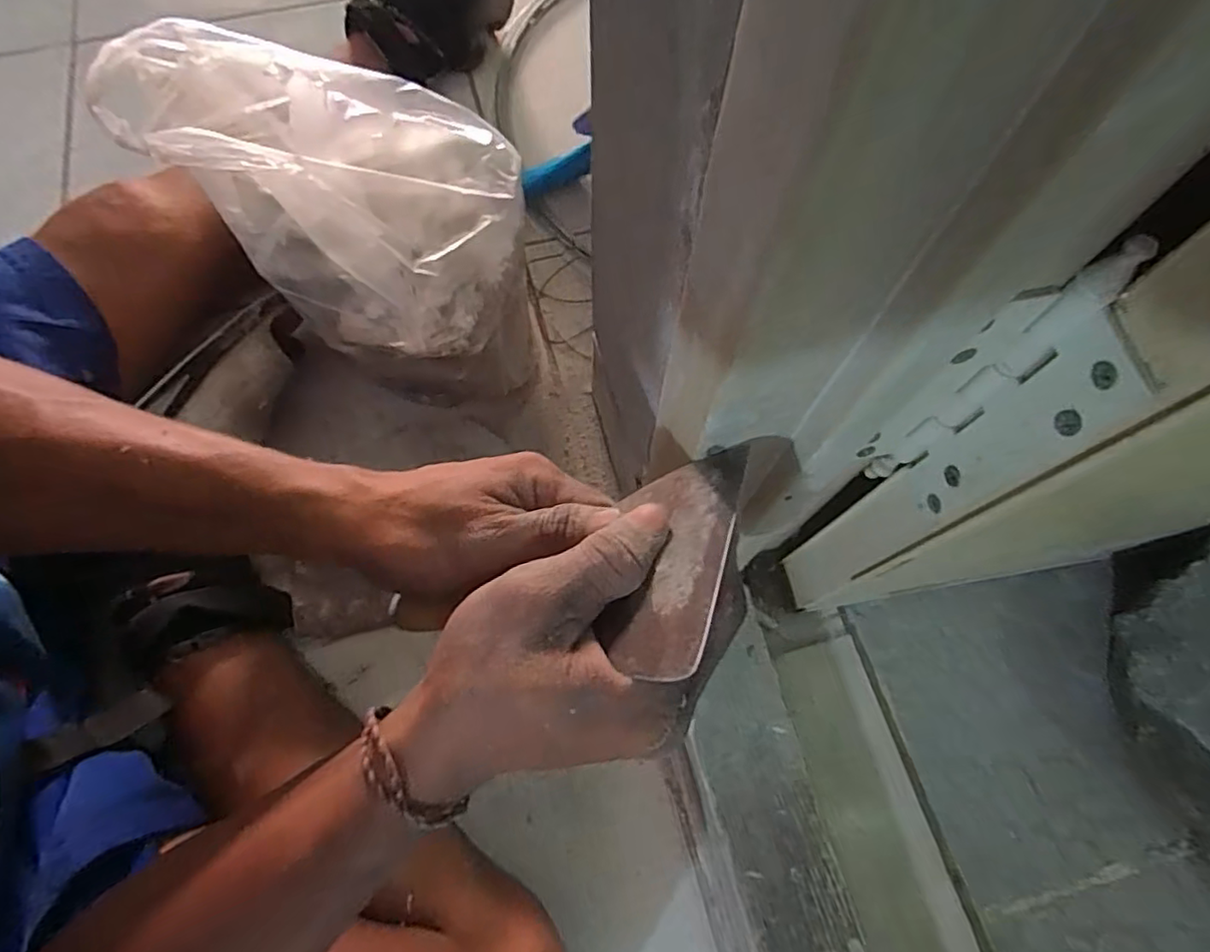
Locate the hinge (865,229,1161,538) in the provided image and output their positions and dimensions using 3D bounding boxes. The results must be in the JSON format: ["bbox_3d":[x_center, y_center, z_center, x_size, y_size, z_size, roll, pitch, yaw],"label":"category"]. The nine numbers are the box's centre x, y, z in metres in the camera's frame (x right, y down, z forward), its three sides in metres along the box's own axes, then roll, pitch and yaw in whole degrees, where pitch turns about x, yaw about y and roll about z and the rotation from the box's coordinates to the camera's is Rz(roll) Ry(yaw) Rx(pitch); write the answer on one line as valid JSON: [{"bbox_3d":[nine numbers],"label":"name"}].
[{"bbox_3d":[0.134,-0.021,0.220,0.018,0.134,0.047,-42,75,-15],"label":"hinge"}]

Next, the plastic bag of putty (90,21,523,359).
[{"bbox_3d":[-0.188,-0.203,0.415,0.245,0.105,0.203,11,69,3],"label":"plastic bag of putty"}]

